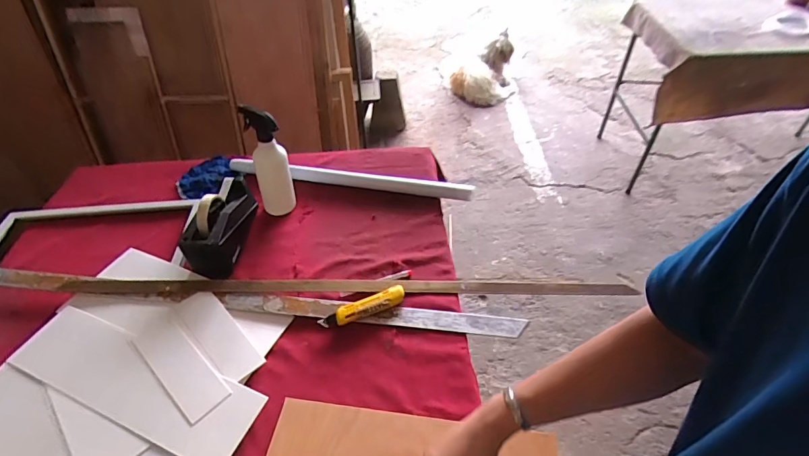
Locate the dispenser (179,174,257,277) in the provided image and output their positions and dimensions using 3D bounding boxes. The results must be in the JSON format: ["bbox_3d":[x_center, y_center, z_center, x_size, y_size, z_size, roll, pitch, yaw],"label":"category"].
[{"bbox_3d":[-0.365,-0.014,0.853,0.088,0.100,0.199,-3,47,-1],"label":"dispenser"}]

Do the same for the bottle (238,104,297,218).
[{"bbox_3d":[-0.278,-0.139,0.896,0.071,0.223,0.067,-10,47,-8],"label":"bottle"}]

